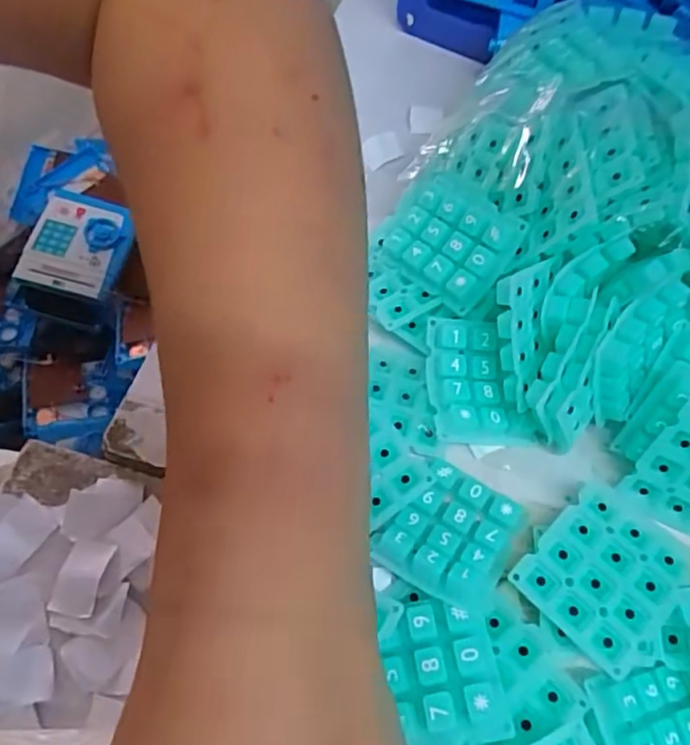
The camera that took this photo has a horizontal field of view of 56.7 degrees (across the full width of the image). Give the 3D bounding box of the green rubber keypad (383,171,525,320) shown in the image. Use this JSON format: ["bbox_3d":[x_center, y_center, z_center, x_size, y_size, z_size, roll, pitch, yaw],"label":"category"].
[{"bbox_3d":[0.047,-0.063,0.300,0.061,0.008,0.049,41,100,30],"label":"green rubber keypad"}]

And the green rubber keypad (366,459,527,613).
[{"bbox_3d":[0.042,0.063,0.255,0.046,0.012,0.053,28,62,14],"label":"green rubber keypad"}]

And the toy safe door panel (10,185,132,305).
[{"bbox_3d":[-0.372,-0.182,0.900,0.133,0.033,0.150,11,59,5],"label":"toy safe door panel"}]

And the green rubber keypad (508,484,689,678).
[{"bbox_3d":[0.099,0.076,0.245,0.048,0.004,0.058,40,65,20],"label":"green rubber keypad"}]

